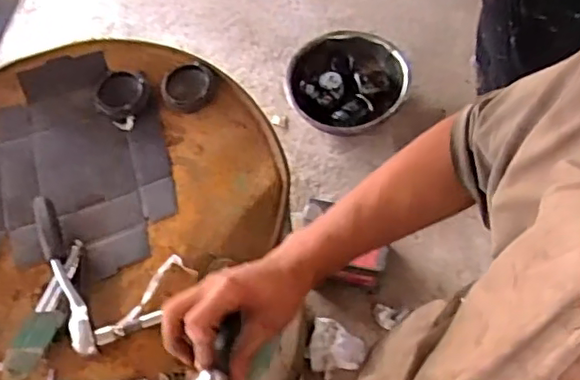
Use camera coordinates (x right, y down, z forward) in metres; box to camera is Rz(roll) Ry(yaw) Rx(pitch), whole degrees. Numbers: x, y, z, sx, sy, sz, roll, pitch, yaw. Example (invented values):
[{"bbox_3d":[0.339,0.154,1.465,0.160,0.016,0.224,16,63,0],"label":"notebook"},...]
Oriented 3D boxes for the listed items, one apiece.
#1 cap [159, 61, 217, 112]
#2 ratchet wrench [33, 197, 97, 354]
[{"bbox_3d":[-0.157,-0.156,0.903,0.081,0.028,0.069,-34,67,-13],"label":"cap"},{"bbox_3d":[-0.289,0.102,0.759,0.028,0.033,0.230,-26,66,-9],"label":"ratchet wrench"}]

